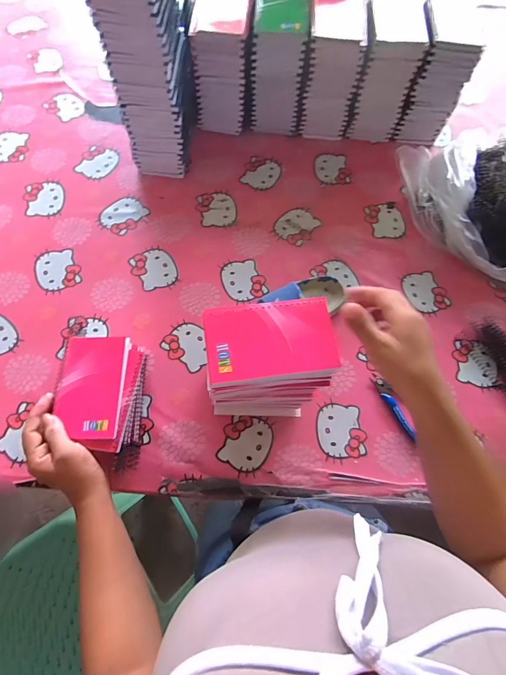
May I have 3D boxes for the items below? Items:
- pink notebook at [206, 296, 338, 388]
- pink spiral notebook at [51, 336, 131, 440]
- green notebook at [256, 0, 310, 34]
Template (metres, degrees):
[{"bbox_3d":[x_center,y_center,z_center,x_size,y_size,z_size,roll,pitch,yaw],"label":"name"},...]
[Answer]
[{"bbox_3d":[0.018,0.003,0.359,0.130,0.014,0.082,-7,69,-5],"label":"pink notebook"},{"bbox_3d":[-0.210,0.061,0.444,0.083,0.009,0.129,2,69,-1],"label":"pink spiral notebook"},{"bbox_3d":[0.050,-0.551,0.577,0.089,0.015,0.122,2,69,-2],"label":"green notebook"}]

